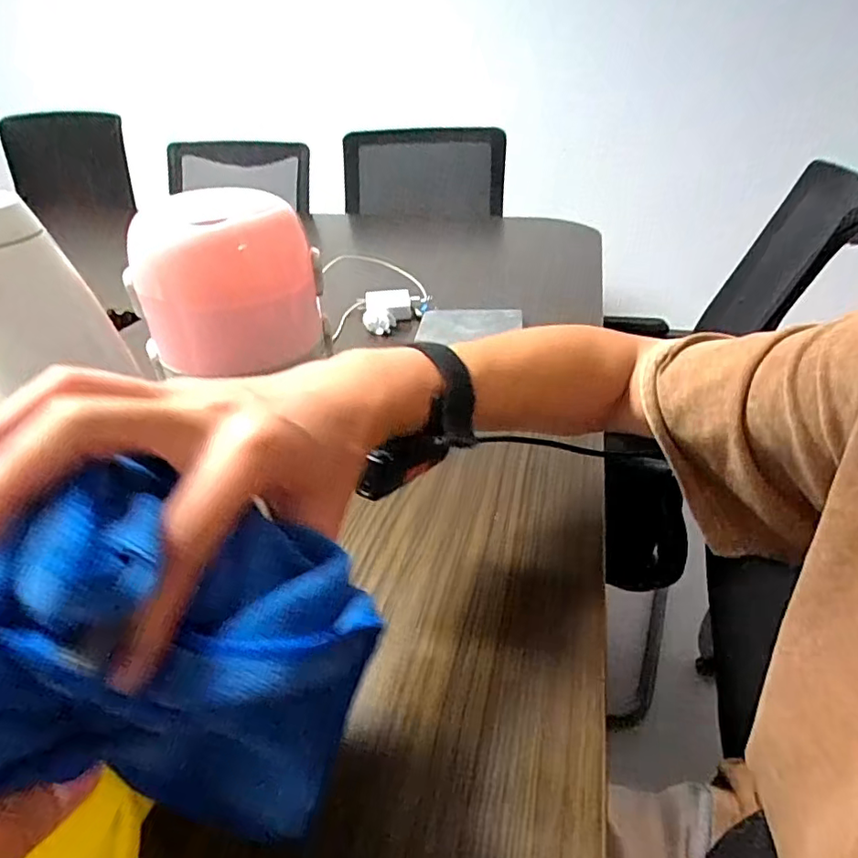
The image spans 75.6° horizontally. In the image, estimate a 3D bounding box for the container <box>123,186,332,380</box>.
[{"bbox_3d":[-0.195,-0.142,0.531,0.116,0.150,0.150,21,39,30],"label":"container"}]

